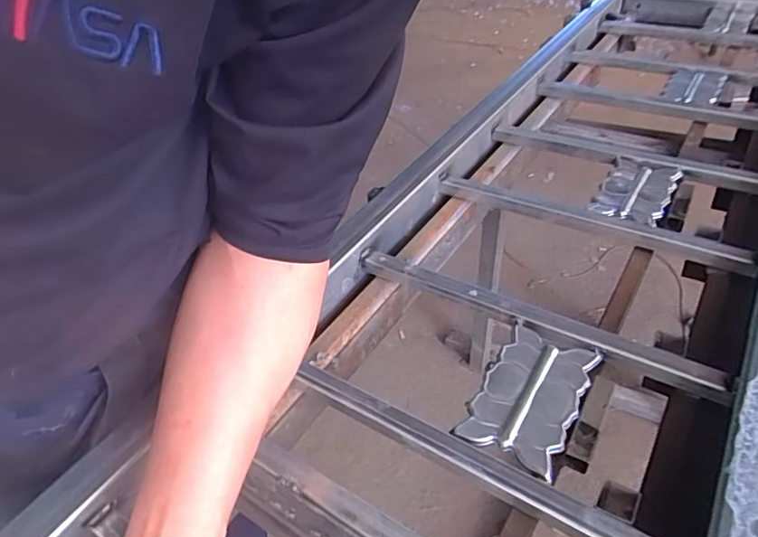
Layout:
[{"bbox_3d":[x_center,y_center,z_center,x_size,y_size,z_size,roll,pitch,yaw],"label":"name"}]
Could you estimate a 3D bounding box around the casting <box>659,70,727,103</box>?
[{"bbox_3d":[0.485,-0.281,0.834,0.079,0.012,0.108,21,48,29],"label":"casting"}]

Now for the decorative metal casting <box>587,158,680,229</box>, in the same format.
[{"bbox_3d":[0.310,-0.099,0.650,0.078,0.013,0.124,21,48,29],"label":"decorative metal casting"}]

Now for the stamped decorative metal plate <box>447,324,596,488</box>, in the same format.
[{"bbox_3d":[0.126,0.103,0.451,0.076,0.011,0.133,20,47,27],"label":"stamped decorative metal plate"}]

